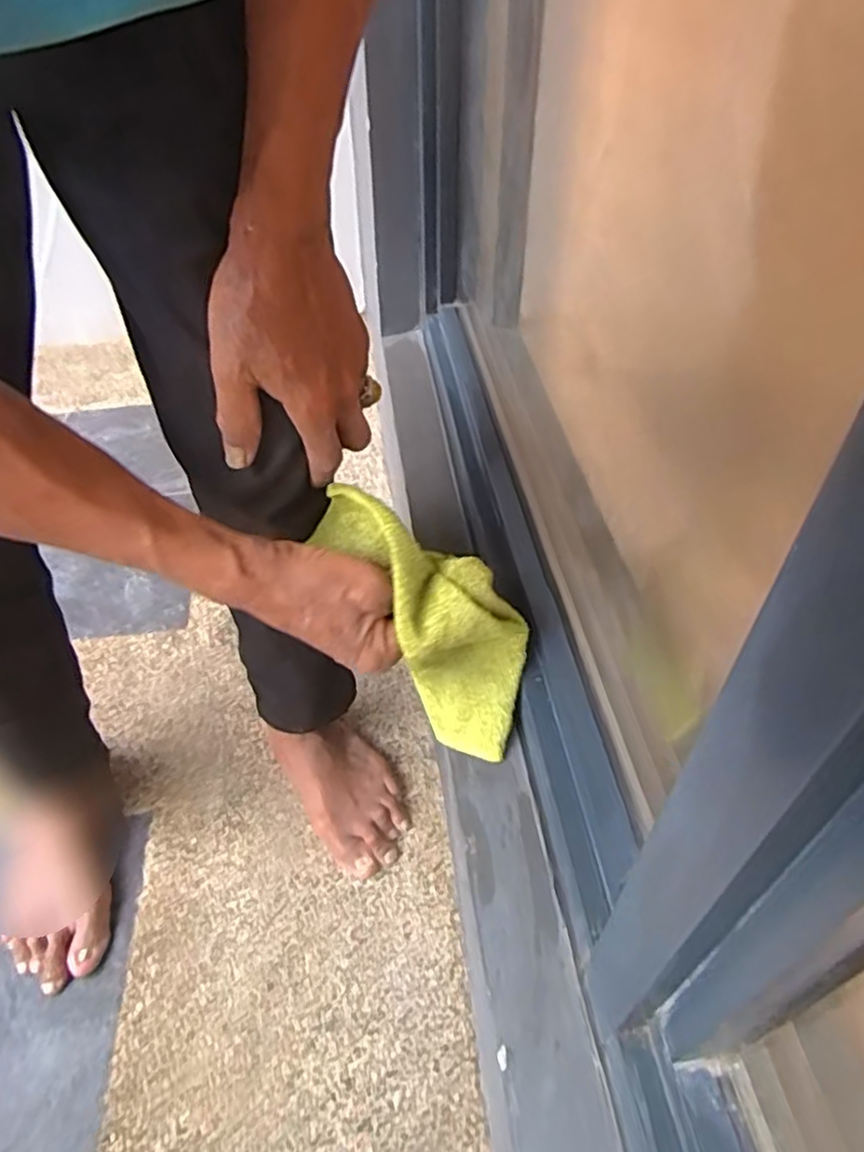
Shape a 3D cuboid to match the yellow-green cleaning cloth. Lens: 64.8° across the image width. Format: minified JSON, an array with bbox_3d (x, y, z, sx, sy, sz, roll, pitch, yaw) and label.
[{"bbox_3d":[-0.002,0.032,0.449,0.071,0.192,0.106,-41,22,-32],"label":"yellow-green cleaning cloth"}]

